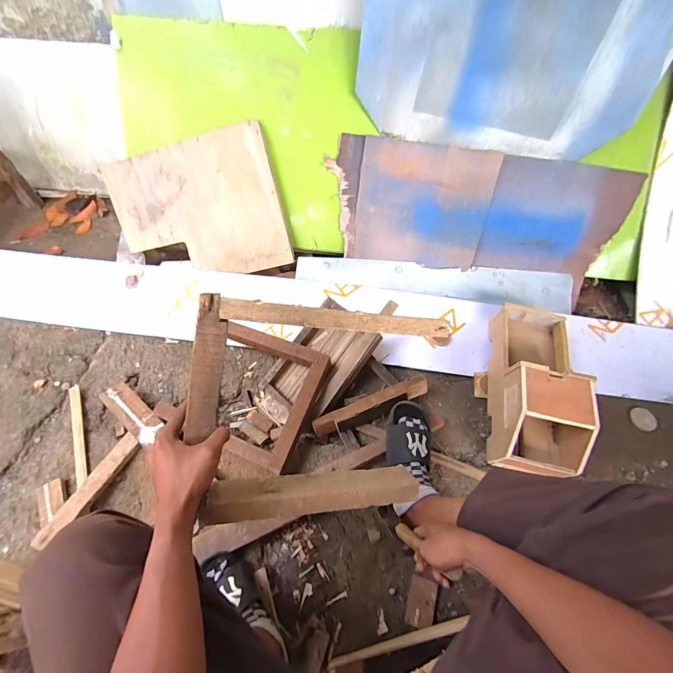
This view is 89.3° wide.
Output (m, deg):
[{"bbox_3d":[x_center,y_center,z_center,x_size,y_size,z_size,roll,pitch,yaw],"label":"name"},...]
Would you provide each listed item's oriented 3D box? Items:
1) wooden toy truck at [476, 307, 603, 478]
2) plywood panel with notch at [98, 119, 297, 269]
[{"bbox_3d":[0.488,0.116,0.858,0.189,0.184,0.421,7,59,2],"label":"wooden toy truck"},{"bbox_3d":[-0.424,-0.378,1.053,0.513,0.394,0.017,-11,16,7],"label":"plywood panel with notch"}]

